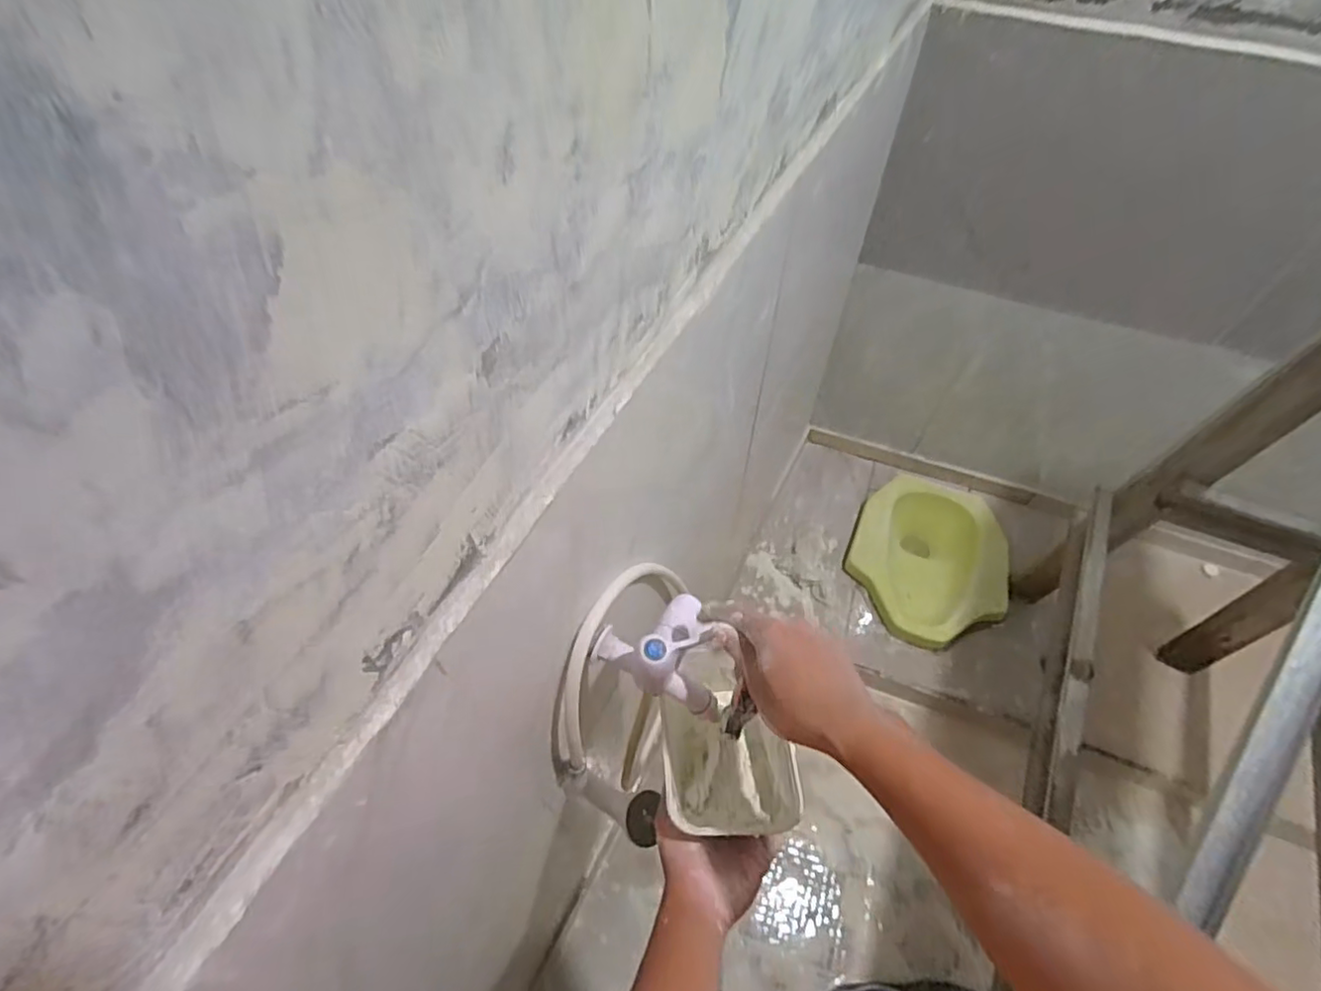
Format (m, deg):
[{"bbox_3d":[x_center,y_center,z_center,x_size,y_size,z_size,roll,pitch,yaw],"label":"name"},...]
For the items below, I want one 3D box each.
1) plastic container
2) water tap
[{"bbox_3d":[0.061,0.251,0.584,0.114,0.095,0.117,-1,54,-3],"label":"plastic container"},{"bbox_3d":[-0.006,0.137,0.552,0.100,0.087,0.105,-8,54,-8],"label":"water tap"}]

